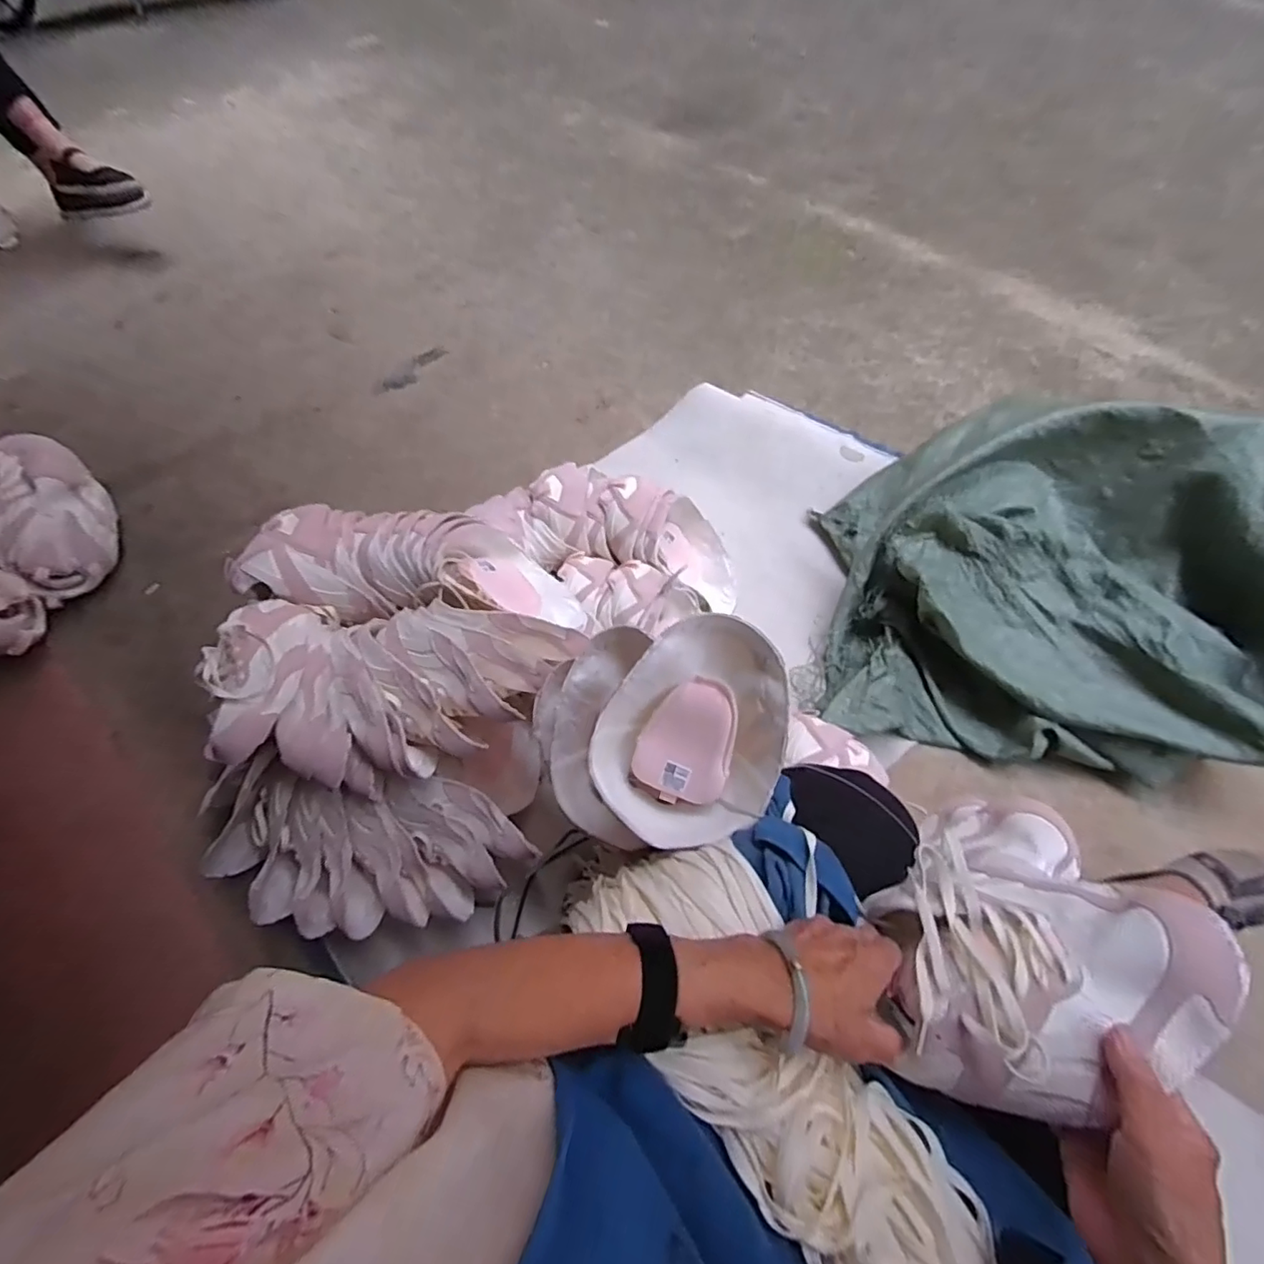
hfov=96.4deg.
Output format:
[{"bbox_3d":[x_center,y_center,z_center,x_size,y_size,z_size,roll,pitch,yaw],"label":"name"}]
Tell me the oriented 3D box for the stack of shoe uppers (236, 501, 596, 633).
[{"bbox_3d":[-0.280,-0.086,0.751,0.424,0.110,0.156,5,60,-16],"label":"stack of shoe uppers"}]

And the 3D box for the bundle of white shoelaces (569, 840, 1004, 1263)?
[{"bbox_3d":[0.112,0.310,0.392,0.134,0.066,0.382,-35,66,-13],"label":"bundle of white shoelaces"}]

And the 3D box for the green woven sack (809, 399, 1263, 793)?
[{"bbox_3d":[0.675,-0.085,0.855,0.706,0.292,0.541,6,64,7],"label":"green woven sack"}]

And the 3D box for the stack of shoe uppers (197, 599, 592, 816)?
[{"bbox_3d":[-0.293,0.081,0.688,0.391,0.132,0.207,5,64,6],"label":"stack of shoe uppers"}]

